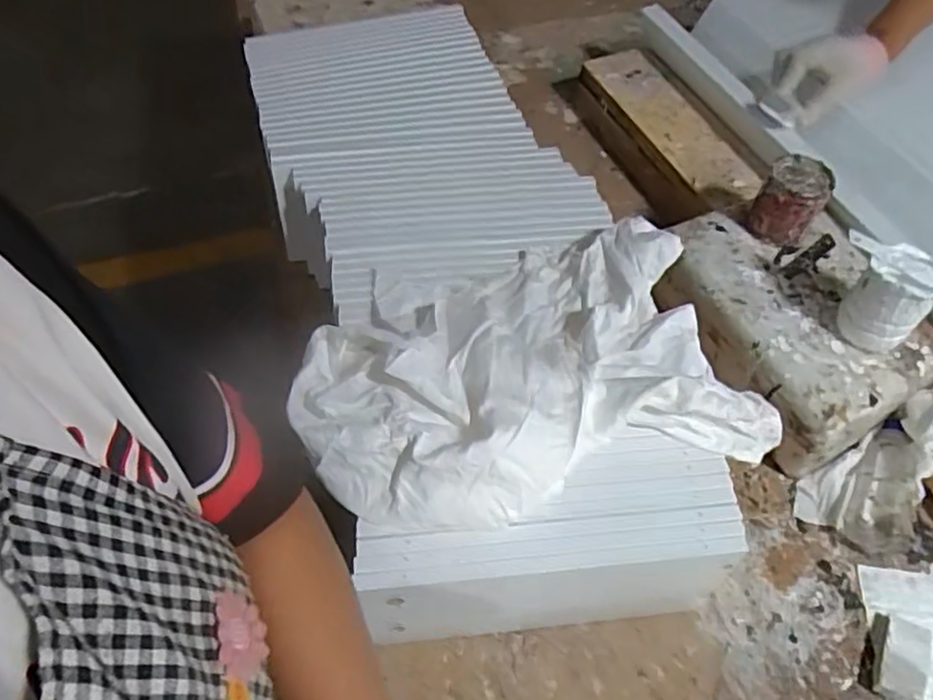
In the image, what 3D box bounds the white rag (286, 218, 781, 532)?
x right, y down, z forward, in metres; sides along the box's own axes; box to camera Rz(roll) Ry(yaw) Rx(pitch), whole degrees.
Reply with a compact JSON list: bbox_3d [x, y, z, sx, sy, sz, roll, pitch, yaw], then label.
[{"bbox_3d":[0.043,0.006,0.560,0.349,0.087,0.233,-17,57,-9],"label":"white rag"}]

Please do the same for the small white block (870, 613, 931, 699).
[{"bbox_3d":[0.370,0.263,0.584,0.036,0.023,0.071,19,59,14],"label":"small white block"}]

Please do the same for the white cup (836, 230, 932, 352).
[{"bbox_3d":[0.386,-0.045,0.639,0.071,0.099,0.066,-1,56,1],"label":"white cup"}]

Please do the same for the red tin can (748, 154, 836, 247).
[{"bbox_3d":[0.339,-0.156,0.721,0.066,0.068,0.070,31,63,21],"label":"red tin can"}]

